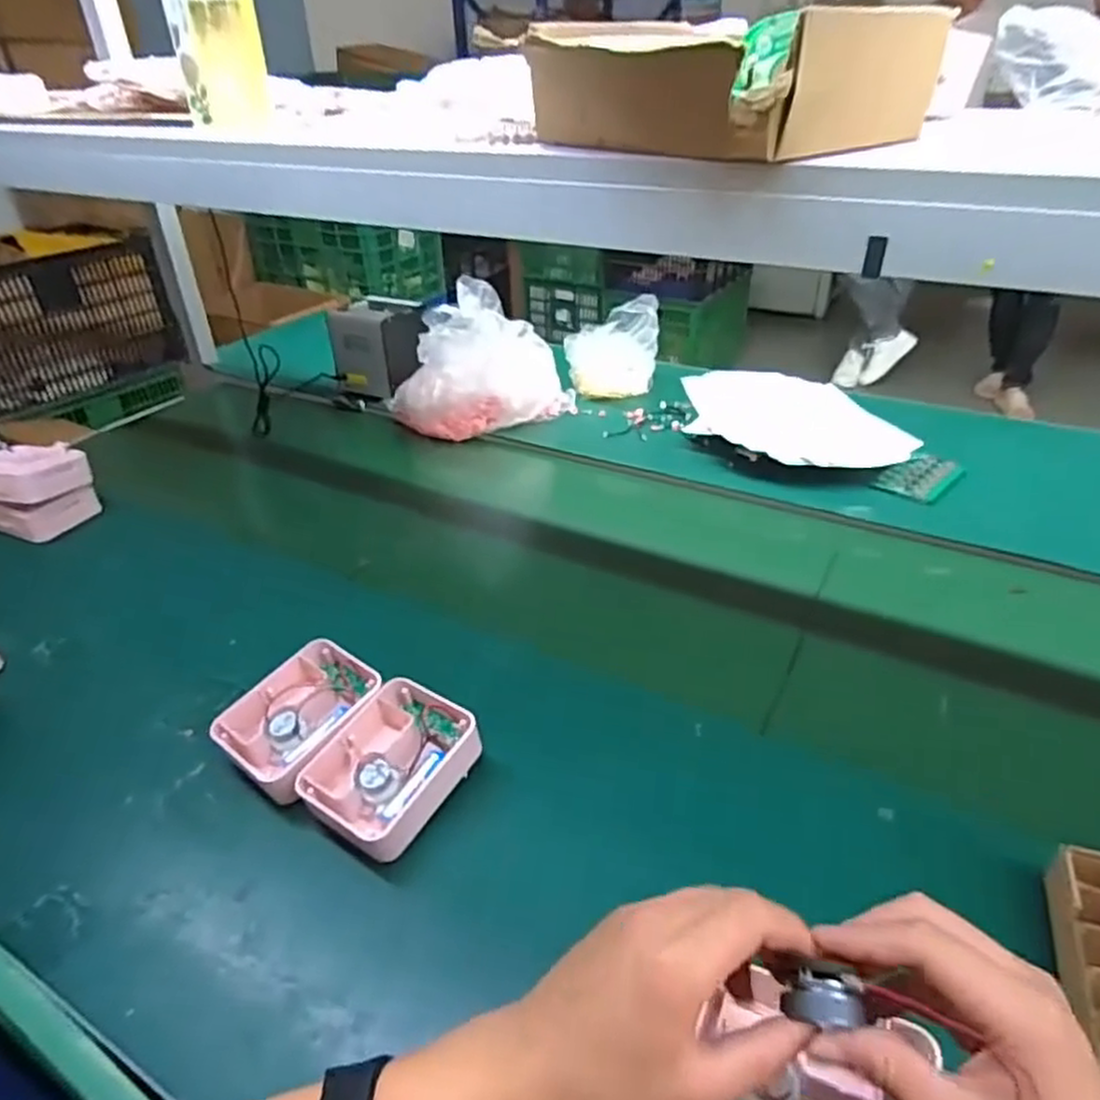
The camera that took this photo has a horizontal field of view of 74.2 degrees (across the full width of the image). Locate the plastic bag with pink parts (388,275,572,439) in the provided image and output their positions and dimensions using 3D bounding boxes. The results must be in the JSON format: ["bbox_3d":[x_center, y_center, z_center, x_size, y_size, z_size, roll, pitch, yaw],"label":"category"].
[{"bbox_3d":[-0.119,-0.319,1.176,0.236,0.208,0.223,-28,43,-32],"label":"plastic bag with pink parts"}]

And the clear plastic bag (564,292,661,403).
[{"bbox_3d":[0.107,-0.351,1.254,0.157,0.153,0.087,1,35,5],"label":"clear plastic bag"}]

